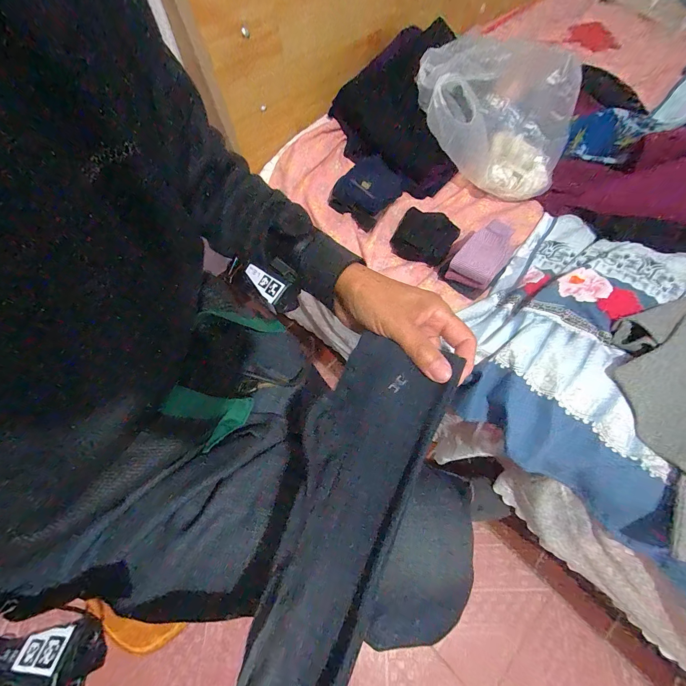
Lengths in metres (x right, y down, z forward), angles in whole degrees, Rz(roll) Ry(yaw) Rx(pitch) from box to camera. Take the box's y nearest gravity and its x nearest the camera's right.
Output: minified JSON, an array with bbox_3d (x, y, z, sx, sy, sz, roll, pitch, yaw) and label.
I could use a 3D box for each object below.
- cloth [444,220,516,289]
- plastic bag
[{"bbox_3d":[0.260,-0.159,0.617,0.078,0.074,0.128,37,69,14],"label":"cloth"},{"bbox_3d":[0.318,-0.485,0.706,0.324,0.249,0.224,7,65,1],"label":"plastic bag"}]

